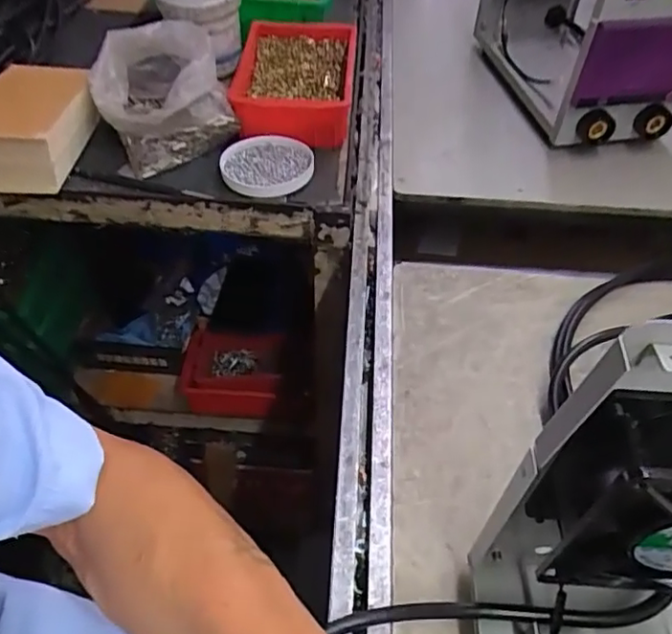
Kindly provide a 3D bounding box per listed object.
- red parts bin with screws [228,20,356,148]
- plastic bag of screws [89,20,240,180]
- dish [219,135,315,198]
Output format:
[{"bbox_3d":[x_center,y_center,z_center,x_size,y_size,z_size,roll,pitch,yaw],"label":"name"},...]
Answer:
[{"bbox_3d":[-0.053,-0.279,0.700,0.143,0.079,0.164,2,50,0],"label":"red parts bin with screws"},{"bbox_3d":[-0.192,-0.242,0.650,0.132,0.101,0.116,-26,55,-21],"label":"plastic bag of screws"},{"bbox_3d":[-0.073,-0.163,0.643,0.096,0.017,0.092,1,50,-1],"label":"dish"}]

